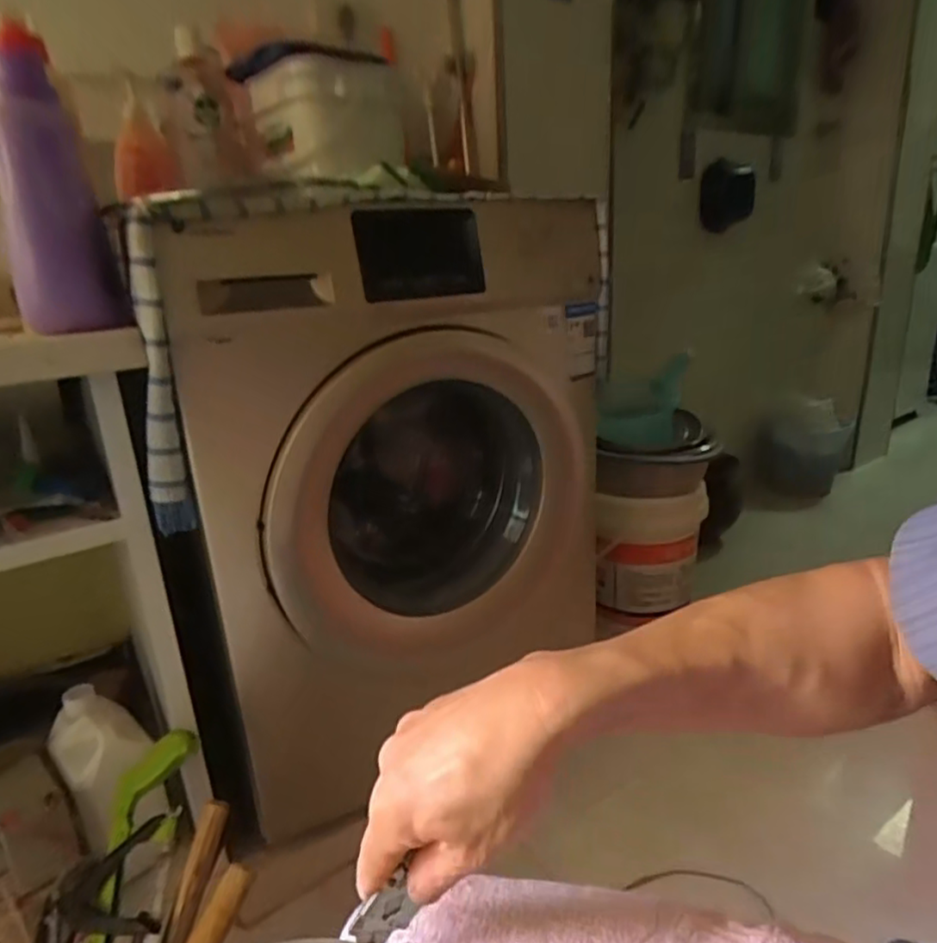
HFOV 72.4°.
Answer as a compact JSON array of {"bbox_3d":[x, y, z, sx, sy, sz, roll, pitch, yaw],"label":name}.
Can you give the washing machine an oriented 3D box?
[{"bbox_3d":[-0.131,0.023,1.009,0.553,0.784,0.471,-12,19,-26],"label":"washing machine"}]

